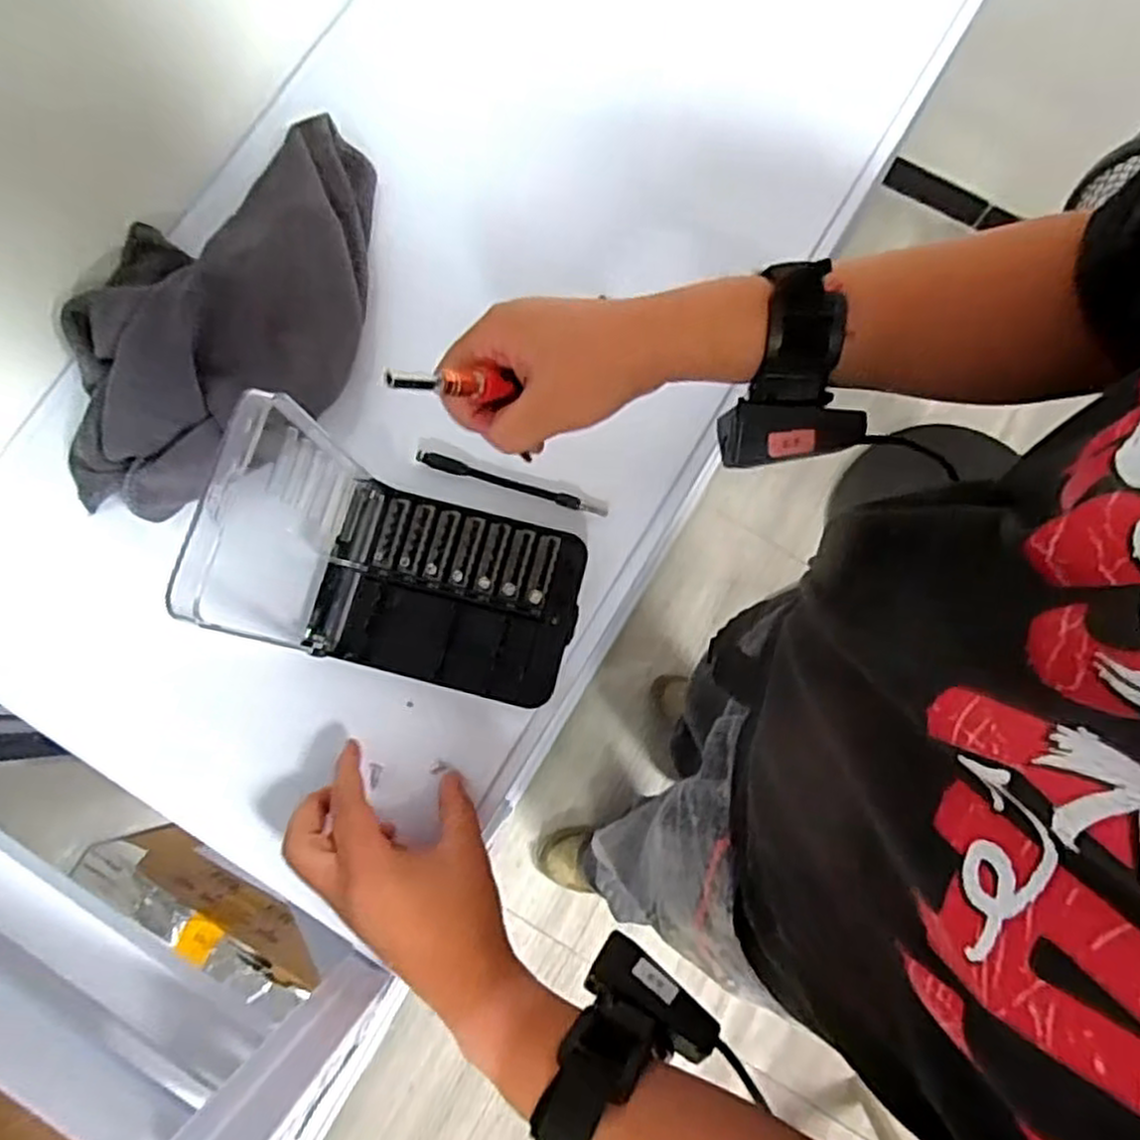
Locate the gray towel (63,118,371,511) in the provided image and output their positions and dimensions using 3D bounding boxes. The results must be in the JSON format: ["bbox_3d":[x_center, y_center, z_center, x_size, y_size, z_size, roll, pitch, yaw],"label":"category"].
[{"bbox_3d":[-0.220,-0.171,0.481,0.173,0.055,0.285,15,80,3],"label":"gray towel"}]

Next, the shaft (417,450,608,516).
[{"bbox_3d":[-0.038,-0.056,0.487,0.125,0.008,0.010,16,80,4],"label":"shaft"}]

